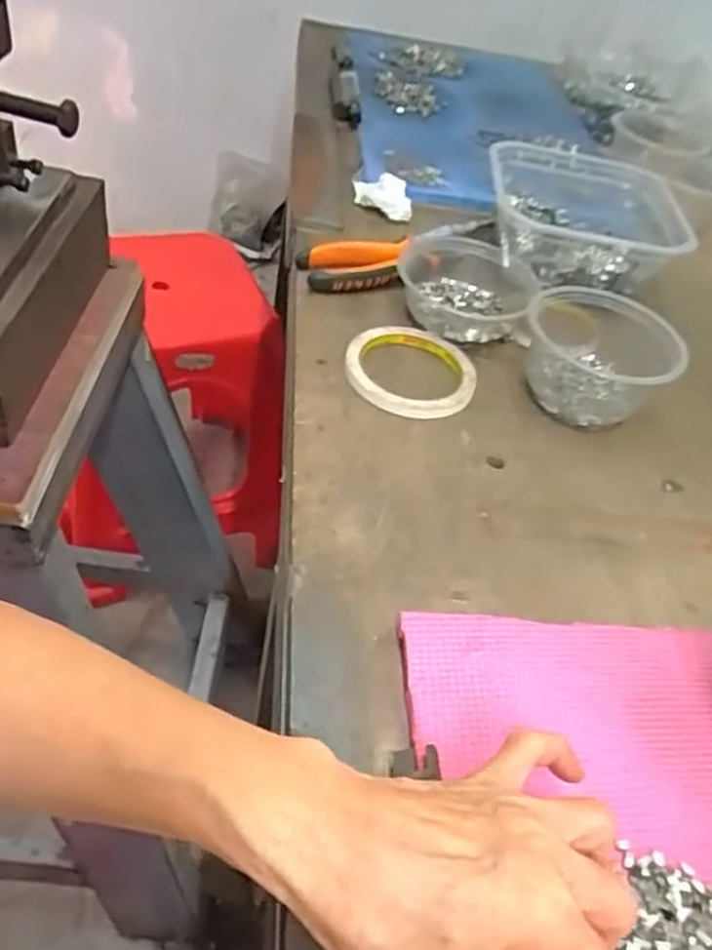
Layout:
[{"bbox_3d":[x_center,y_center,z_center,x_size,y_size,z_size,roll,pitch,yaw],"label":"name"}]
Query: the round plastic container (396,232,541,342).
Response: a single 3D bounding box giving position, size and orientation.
[{"bbox_3d":[0.091,-0.157,0.615,0.111,0.041,0.111,7,46,-7],"label":"round plastic container"}]

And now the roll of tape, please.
[{"bbox_3d":[0.041,-0.080,0.552,0.097,0.015,0.094,7,46,-7],"label":"roll of tape"}]

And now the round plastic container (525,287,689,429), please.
[{"bbox_3d":[0.183,-0.086,0.567,0.112,0.072,0.112,7,46,-7],"label":"round plastic container"}]

